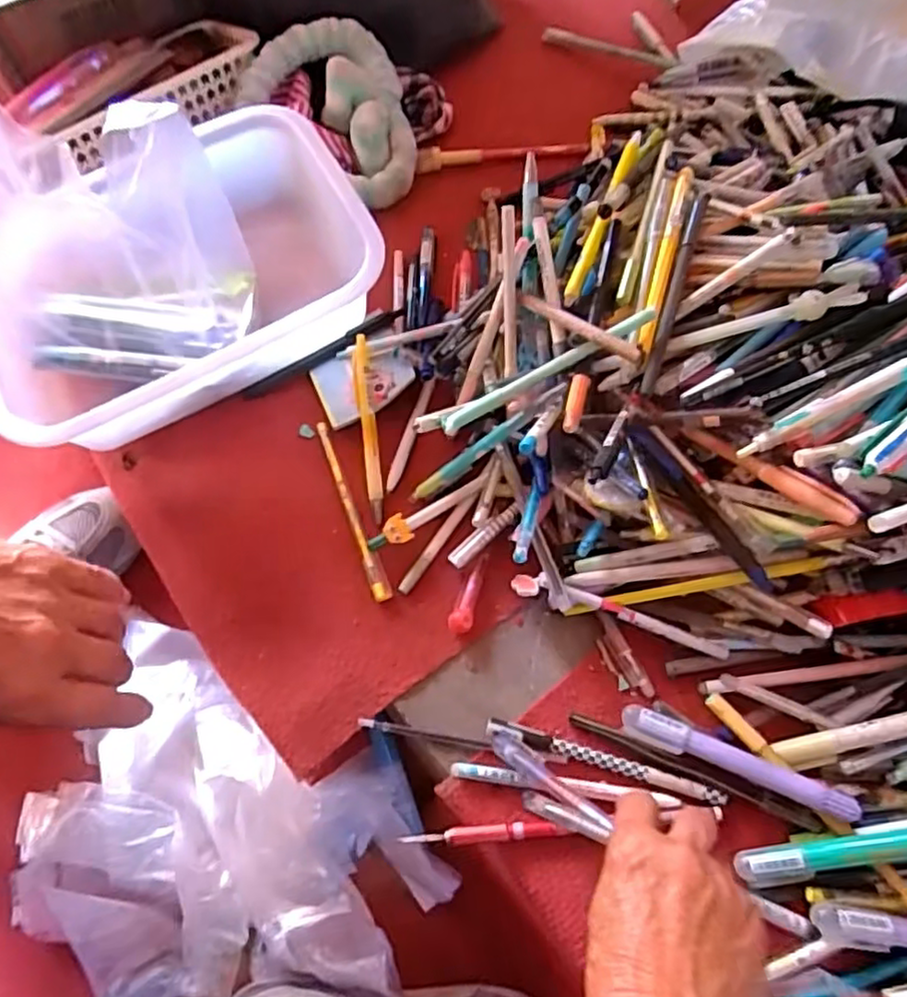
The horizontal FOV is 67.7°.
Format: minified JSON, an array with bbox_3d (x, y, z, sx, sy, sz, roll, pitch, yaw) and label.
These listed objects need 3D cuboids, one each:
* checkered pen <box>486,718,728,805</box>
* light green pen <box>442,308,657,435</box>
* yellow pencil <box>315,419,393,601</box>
[{"bbox_3d":[0.090,0.156,0.404,0.141,0.010,0.011,15,65,7],"label":"checkered pen"},{"bbox_3d":[0.056,-0.078,0.423,0.146,0.010,0.012,-26,64,19],"label":"light green pen"},{"bbox_3d":[-0.074,0.006,0.484,0.012,0.008,0.144,-20,66,-9],"label":"yellow pencil"}]

